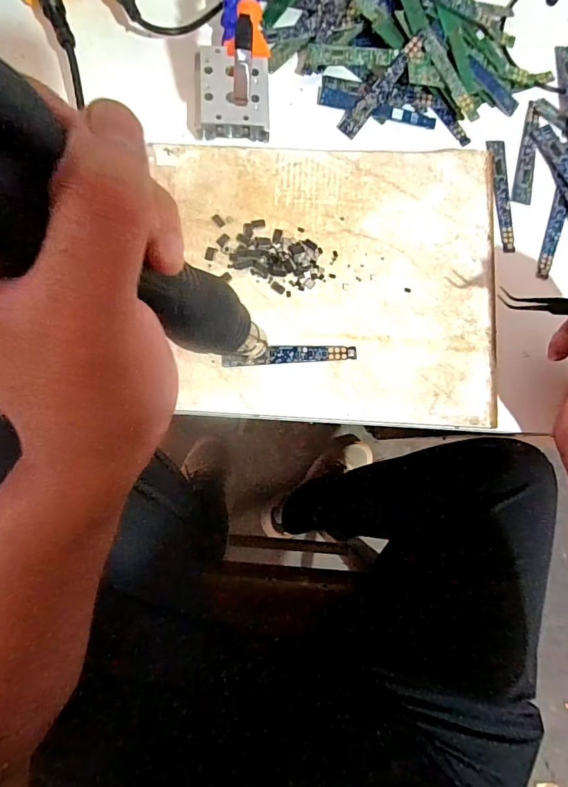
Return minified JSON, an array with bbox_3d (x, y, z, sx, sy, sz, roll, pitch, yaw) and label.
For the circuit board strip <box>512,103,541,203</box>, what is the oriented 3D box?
[{"bbox_3d":[0.213,-0.211,0.386,0.014,0.005,0.097,14,80,-2],"label":"circuit board strip"}]

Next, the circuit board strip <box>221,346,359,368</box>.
[{"bbox_3d":[0.005,-0.029,0.332,0.099,0.005,0.013,-4,82,-5],"label":"circuit board strip"}]

